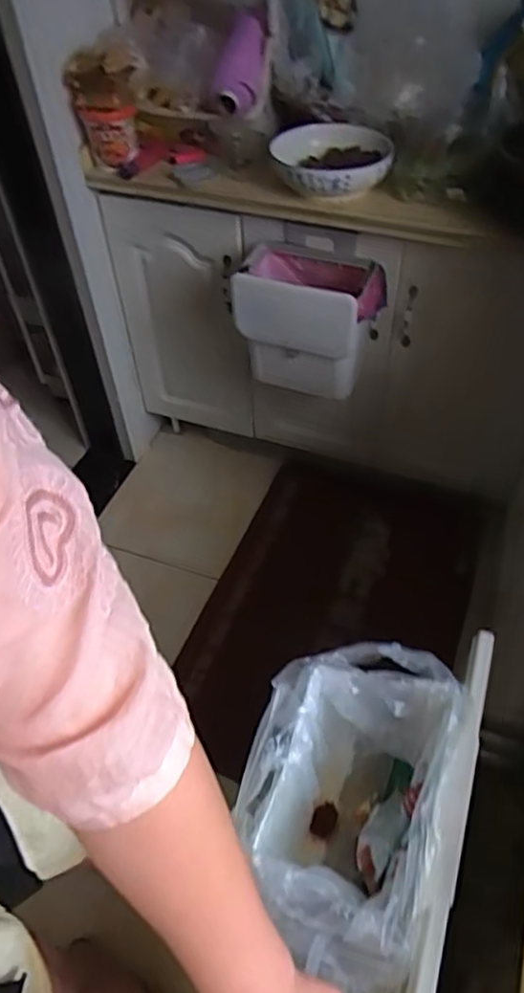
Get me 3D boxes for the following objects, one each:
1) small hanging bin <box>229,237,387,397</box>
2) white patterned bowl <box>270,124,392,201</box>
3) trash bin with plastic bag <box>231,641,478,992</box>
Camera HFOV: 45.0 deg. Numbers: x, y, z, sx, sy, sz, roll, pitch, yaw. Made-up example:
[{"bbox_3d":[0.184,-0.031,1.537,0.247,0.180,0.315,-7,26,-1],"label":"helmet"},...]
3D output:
[{"bbox_3d":[0.098,-0.345,1.297,0.274,0.262,0.162,16,52,17],"label":"small hanging bin"},{"bbox_3d":[0.127,-0.623,1.183,0.226,0.066,0.205,3,49,6],"label":"white patterned bowl"},{"bbox_3d":[0.090,0.306,0.637,0.193,0.181,0.288,11,51,12],"label":"trash bin with plastic bag"}]

